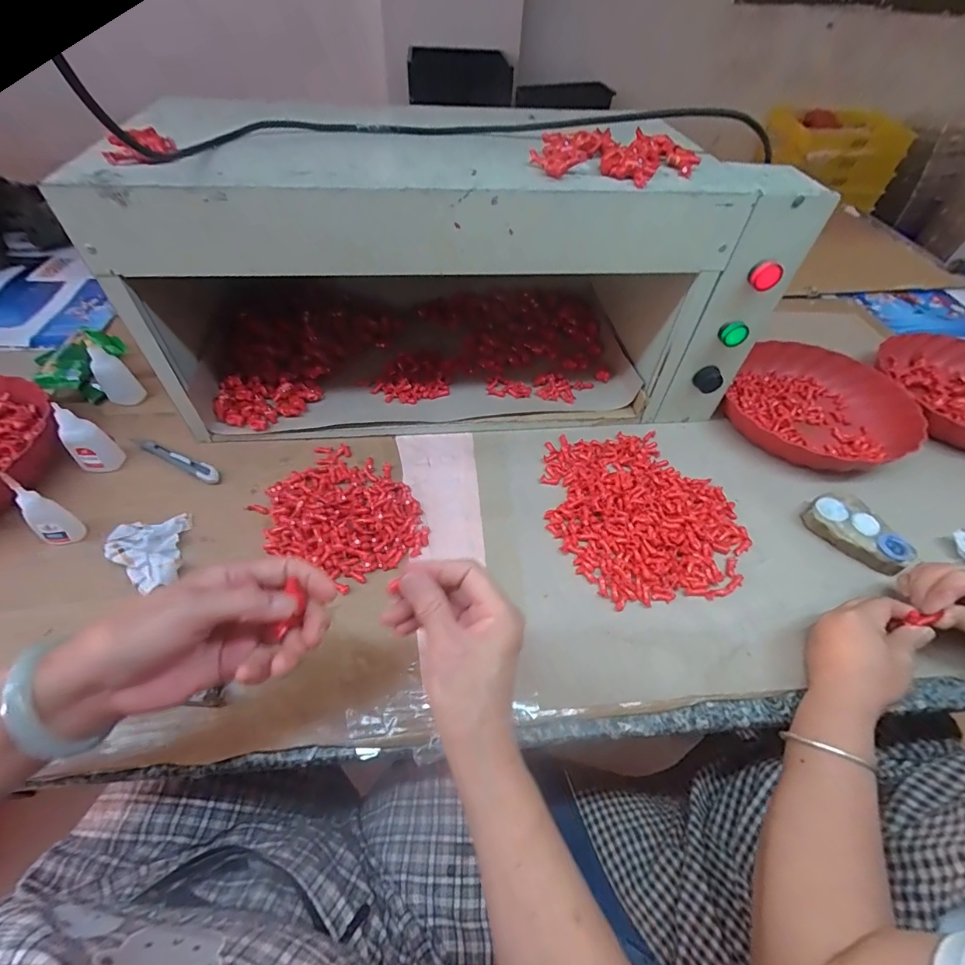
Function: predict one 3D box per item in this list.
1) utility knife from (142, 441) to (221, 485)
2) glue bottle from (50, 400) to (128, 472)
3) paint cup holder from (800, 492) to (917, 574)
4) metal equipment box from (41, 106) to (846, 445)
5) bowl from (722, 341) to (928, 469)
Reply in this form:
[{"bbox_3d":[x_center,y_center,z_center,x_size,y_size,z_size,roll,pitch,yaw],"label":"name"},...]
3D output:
[{"bbox_3d":[-0.355,-0.027,0.531,0.112,0.018,0.016,25,55,13],"label":"utility knife"},{"bbox_3d":[-0.444,-0.048,0.503,0.019,0.086,0.039,18,49,41],"label":"glue bottle"},{"bbox_3d":[0.414,0.053,0.498,0.059,0.027,0.099,-30,59,-25],"label":"paint cup holder"},{"bbox_3d":[-0.028,-0.280,0.565,0.659,0.279,0.316,-2,51,-6],"label":"metal equipment box"},{"bbox_3d":[0.460,-0.108,0.621,0.217,0.048,0.229,31,55,20],"label":"bowl"}]

